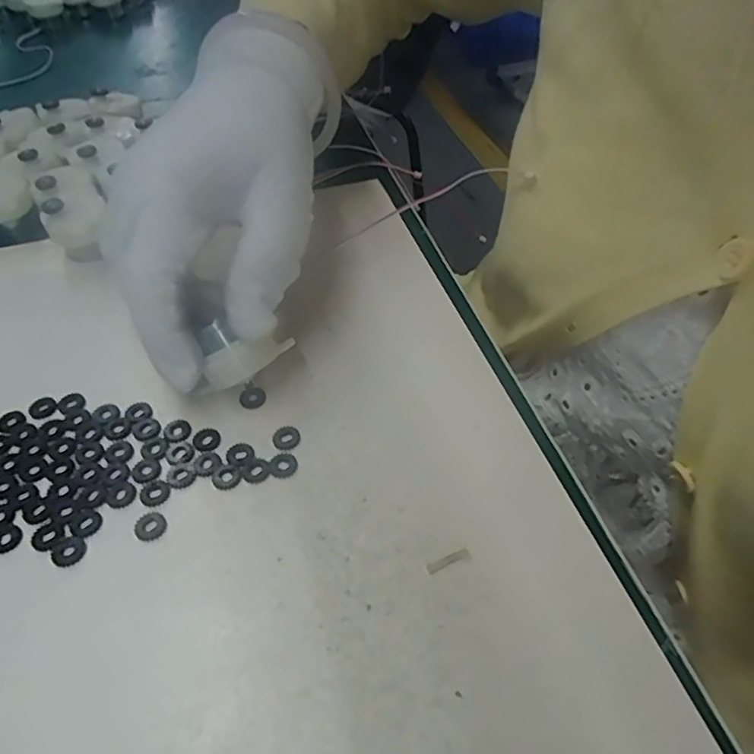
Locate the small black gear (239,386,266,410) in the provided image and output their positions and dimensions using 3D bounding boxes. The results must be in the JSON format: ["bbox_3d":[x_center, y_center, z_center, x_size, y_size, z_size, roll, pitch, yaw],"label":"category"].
[{"bbox_3d":[-0.053,0.008,0.251,0.011,0.004,0.010,-1,47,1],"label":"small black gear"}]

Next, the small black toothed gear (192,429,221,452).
[{"bbox_3d":[-0.068,0.025,0.237,0.011,0.004,0.012,-22,51,-18],"label":"small black toothed gear"}]

